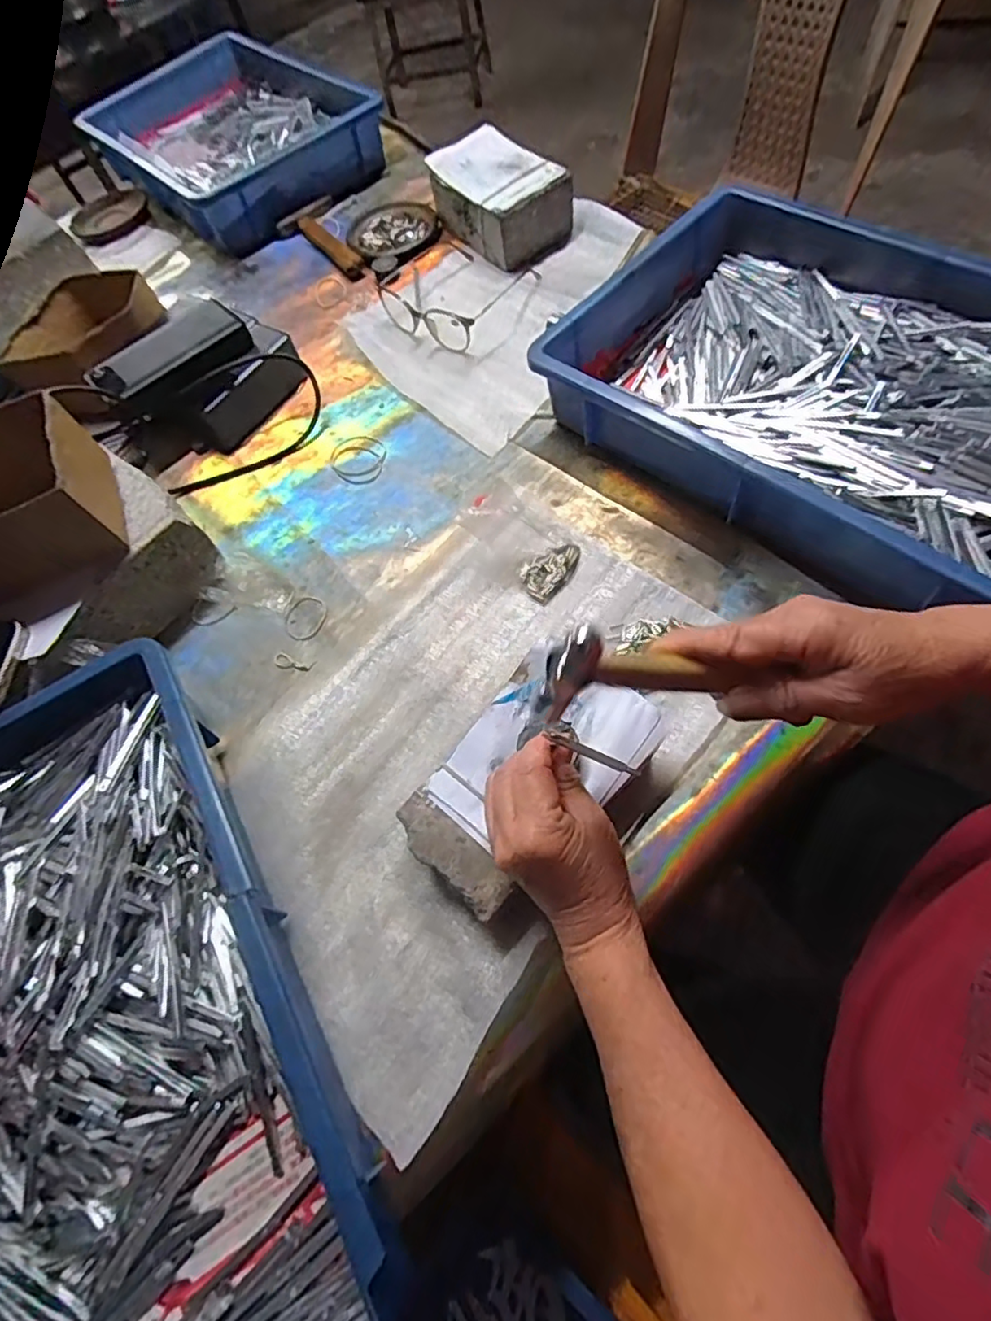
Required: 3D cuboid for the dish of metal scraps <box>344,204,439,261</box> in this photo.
[{"bbox_3d":[-0.124,-0.533,0.753,0.103,0.013,0.111,-1,64,3],"label":"dish of metal scraps"}]

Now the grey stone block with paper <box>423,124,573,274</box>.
[{"bbox_3d":[0.003,-0.539,0.703,0.098,0.071,0.155,-39,64,-12],"label":"grey stone block with paper"}]

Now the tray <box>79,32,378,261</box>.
[{"bbox_3d":[-0.381,-0.741,0.856,0.425,0.088,0.288,39,76,25],"label":"tray"}]

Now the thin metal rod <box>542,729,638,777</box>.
[{"bbox_3d":[0.053,0.051,0.328,0.055,0.004,0.006,25,67,0],"label":"thin metal rod"}]

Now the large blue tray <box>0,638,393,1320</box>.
[{"bbox_3d":[-0.257,0.219,0.339,0.289,0.080,0.426,-33,63,-7],"label":"large blue tray"}]

